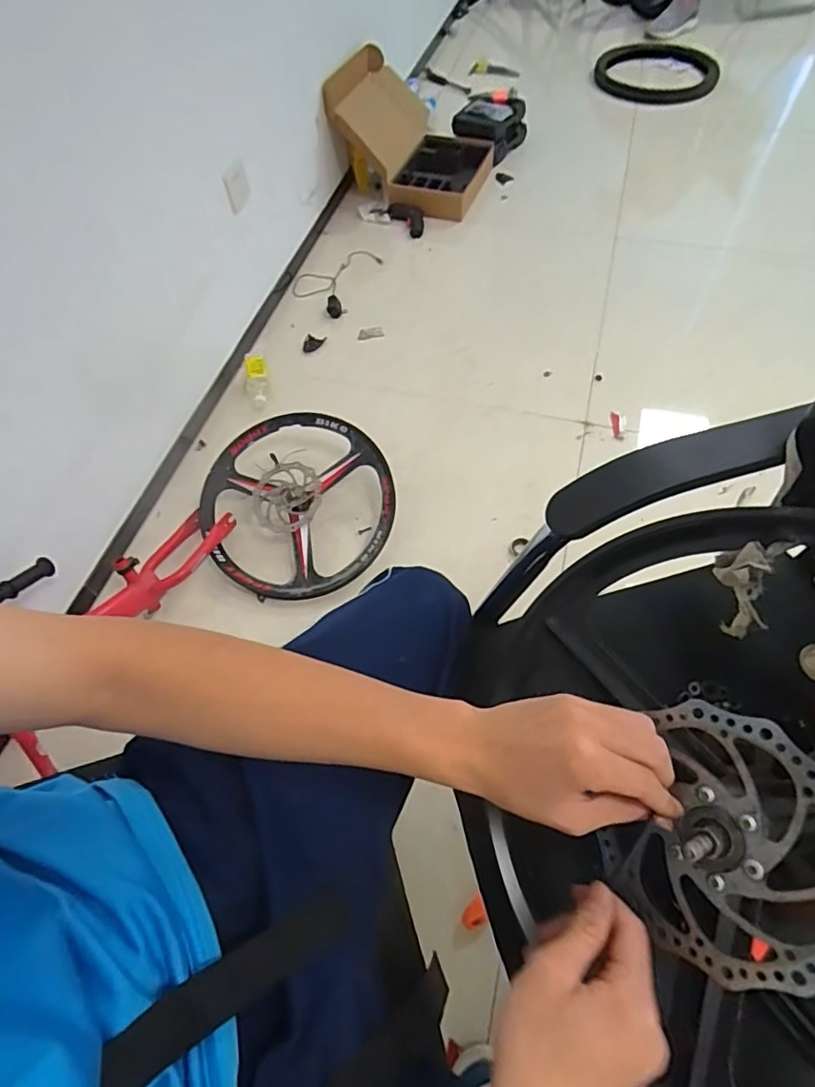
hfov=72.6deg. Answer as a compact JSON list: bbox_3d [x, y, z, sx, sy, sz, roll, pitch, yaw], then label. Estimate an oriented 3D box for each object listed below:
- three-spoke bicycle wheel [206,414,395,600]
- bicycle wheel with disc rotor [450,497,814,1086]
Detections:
[{"bbox_3d":[-0.235,-0.086,1.182,0.406,0.060,0.413,-1,76,2],"label":"three-spoke bicycle wheel"},{"bbox_3d":[0.221,0.179,0.356,0.382,0.098,0.407,-15,66,38],"label":"bicycle wheel with disc rotor"}]

